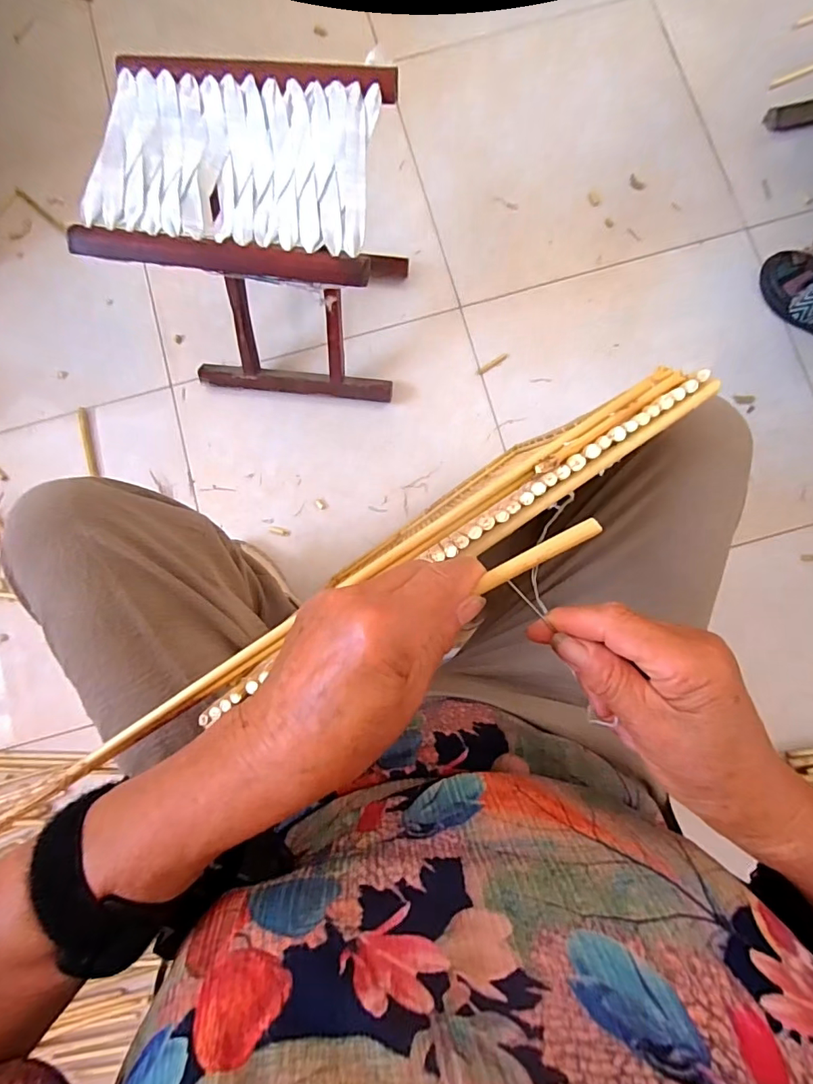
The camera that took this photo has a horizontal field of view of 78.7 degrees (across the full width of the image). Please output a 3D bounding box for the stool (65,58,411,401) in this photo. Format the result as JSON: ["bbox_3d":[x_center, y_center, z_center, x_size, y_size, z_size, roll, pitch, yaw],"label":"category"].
[{"bbox_3d":[-0.175,-0.373,0.663,0.292,0.314,0.230,4,82,2],"label":"stool"}]

